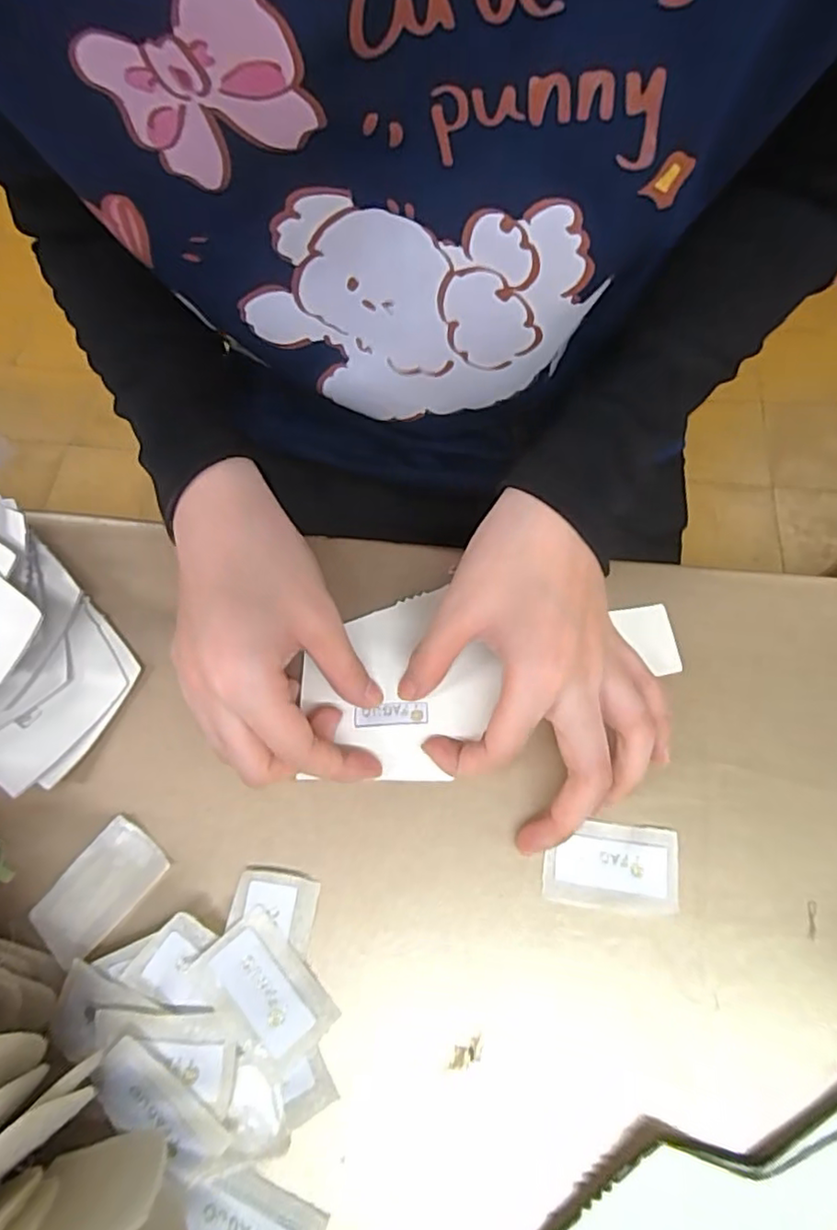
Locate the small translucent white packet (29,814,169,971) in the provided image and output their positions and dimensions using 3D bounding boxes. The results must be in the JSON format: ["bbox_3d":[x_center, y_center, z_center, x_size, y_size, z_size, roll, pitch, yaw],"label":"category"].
[{"bbox_3d":[-0.140,0.119,0.272,0.034,0.004,0.055,36,74,15],"label":"small translucent white packet"}]

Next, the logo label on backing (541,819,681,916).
[{"bbox_3d":[0.082,0.107,0.266,0.054,0.006,0.034,6,68,5],"label":"logo label on backing"}]

